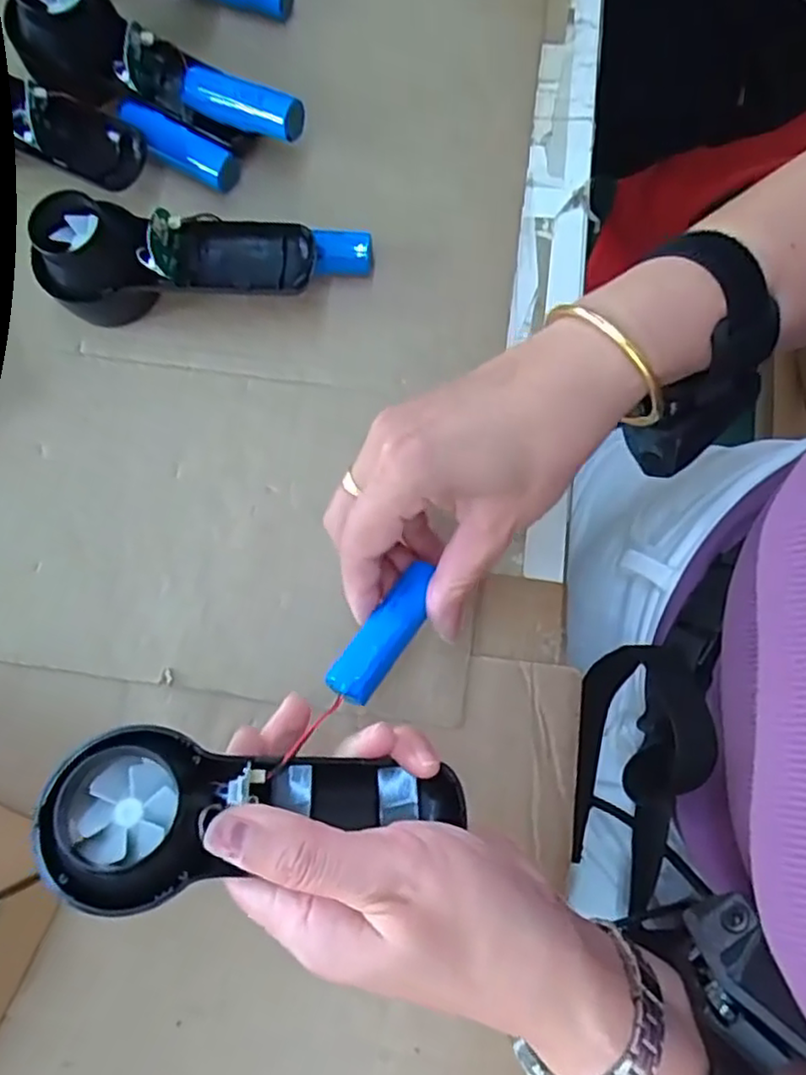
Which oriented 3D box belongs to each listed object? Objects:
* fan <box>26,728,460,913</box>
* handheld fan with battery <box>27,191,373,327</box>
[{"bbox_3d":[-0.052,0.100,0.246,0.148,0.027,0.055,4,78,-19],"label":"fan"},{"bbox_3d":[-0.106,-0.152,0.365,0.175,0.051,0.050,-3,78,0],"label":"handheld fan with battery"}]

